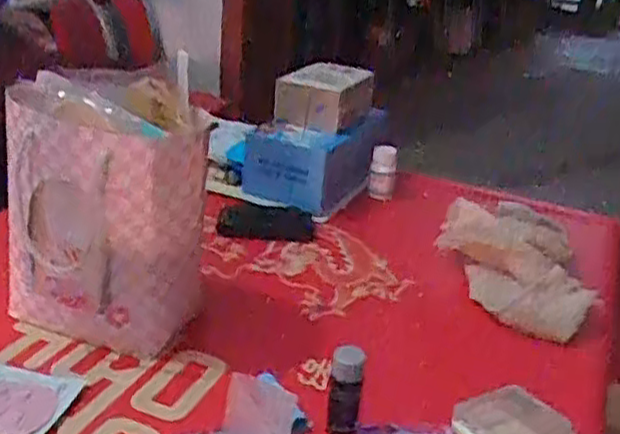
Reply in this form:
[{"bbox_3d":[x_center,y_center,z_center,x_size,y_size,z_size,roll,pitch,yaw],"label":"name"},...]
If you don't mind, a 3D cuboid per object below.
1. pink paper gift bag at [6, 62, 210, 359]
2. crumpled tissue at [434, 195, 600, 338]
[{"bbox_3d":[-0.168,-0.005,0.616,0.163,0.208,0.093,8,25,5],"label":"pink paper gift bag"},{"bbox_3d":[0.216,0.049,0.782,0.140,0.051,0.183,6,25,1],"label":"crumpled tissue"}]

